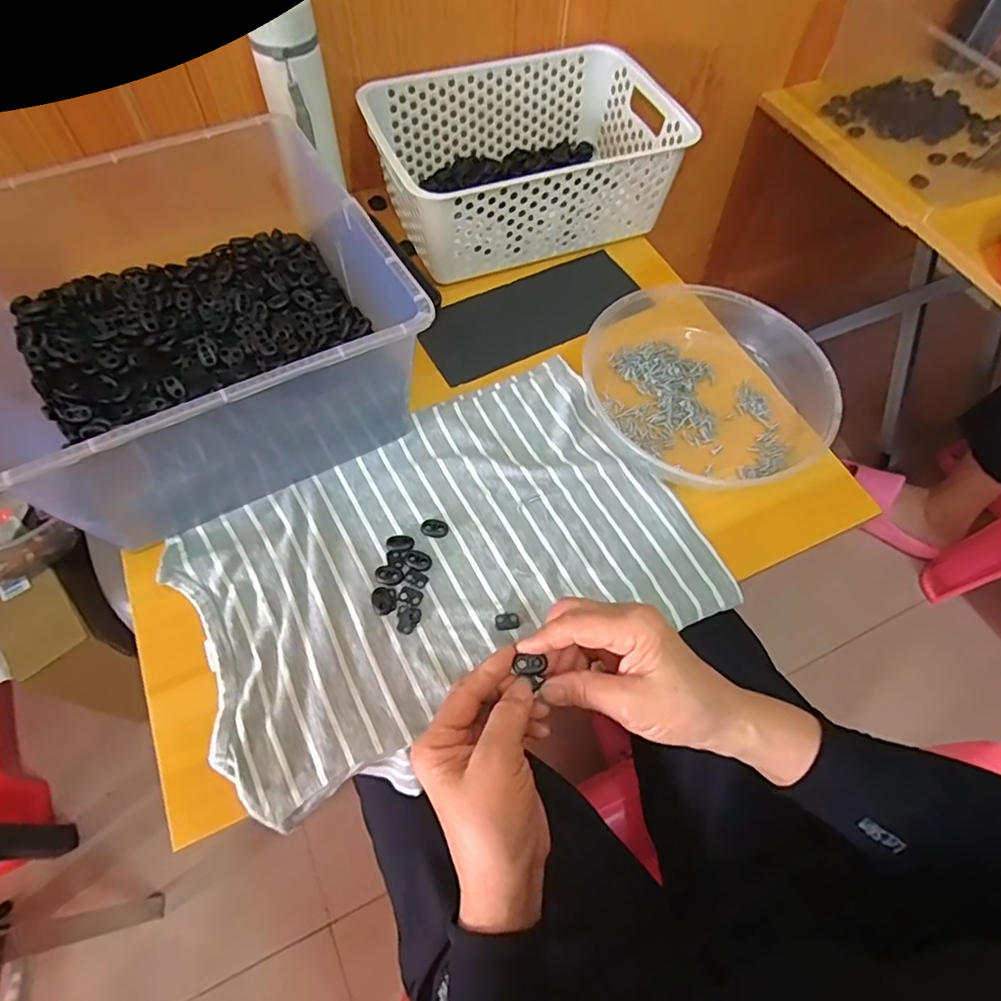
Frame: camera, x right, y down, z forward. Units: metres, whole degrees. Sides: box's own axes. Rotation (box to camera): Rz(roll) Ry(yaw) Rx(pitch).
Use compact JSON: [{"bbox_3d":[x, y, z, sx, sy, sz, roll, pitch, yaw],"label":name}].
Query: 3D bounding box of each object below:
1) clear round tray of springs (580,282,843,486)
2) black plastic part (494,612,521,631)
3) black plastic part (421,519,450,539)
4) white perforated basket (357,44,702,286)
[{"bbox_3d":[0.185,-0.115,0.544,0.208,0.037,0.219,1,61,-2],"label":"clear round tray of springs"},{"bbox_3d":[0.005,0.091,0.444,0.018,0.004,0.013,-8,62,-7],"label":"black plastic part"},{"bbox_3d":[-0.053,0.022,0.479,0.022,0.004,0.016,2,61,-2],"label":"black plastic part"},{"bbox_3d":[0.026,-0.368,0.636,0.305,0.105,0.199,-20,64,-13],"label":"white perforated basket"}]

